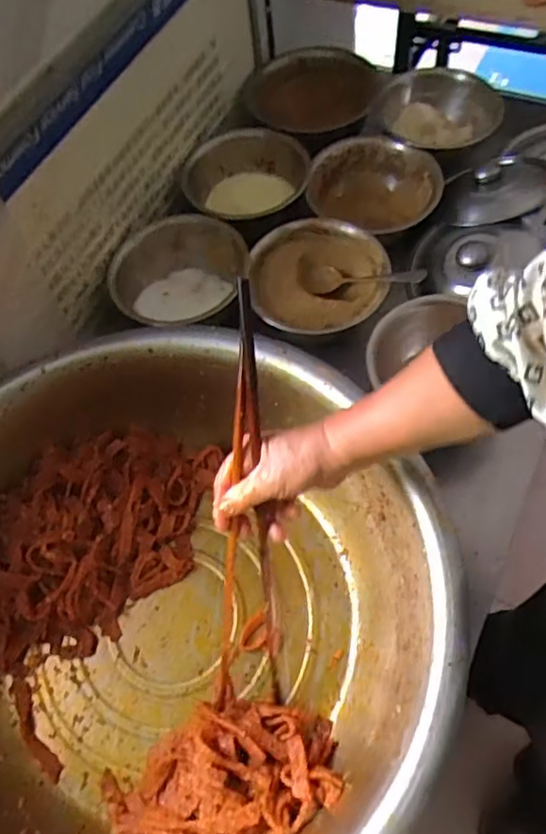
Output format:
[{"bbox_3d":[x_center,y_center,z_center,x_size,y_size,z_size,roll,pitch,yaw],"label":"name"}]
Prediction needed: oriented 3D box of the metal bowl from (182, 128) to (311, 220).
[{"bbox_3d":[-0.040,-0.341,0.906,0.189,0.081,0.180,-1,68,2],"label":"metal bowl"}]

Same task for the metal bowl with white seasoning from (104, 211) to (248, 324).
[{"bbox_3d":[-0.131,-0.183,0.831,0.181,0.091,0.179,8,68,5],"label":"metal bowl with white seasoning"}]

